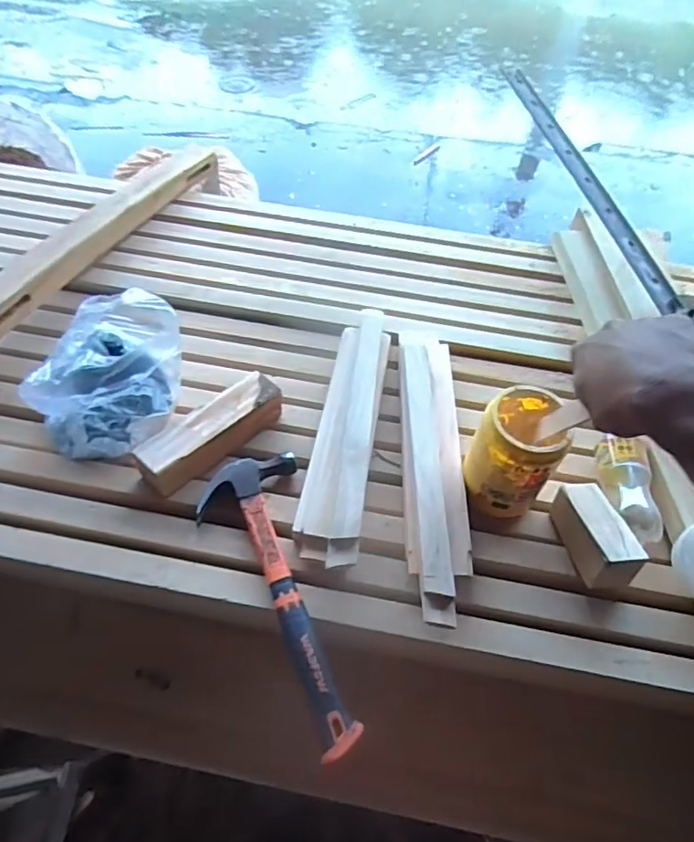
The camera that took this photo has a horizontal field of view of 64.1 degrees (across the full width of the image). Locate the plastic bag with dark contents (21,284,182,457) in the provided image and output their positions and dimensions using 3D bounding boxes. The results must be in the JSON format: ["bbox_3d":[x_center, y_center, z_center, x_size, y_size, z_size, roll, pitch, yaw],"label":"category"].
[{"bbox_3d":[-0.296,-0.063,0.687,0.155,0.113,0.188,9,54,4],"label":"plastic bag with dark contents"}]

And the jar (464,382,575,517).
[{"bbox_3d":[0.187,0.036,0.627,0.091,0.131,0.106,30,58,19],"label":"jar"}]

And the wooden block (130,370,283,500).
[{"bbox_3d":[-0.164,0.011,0.676,0.058,0.048,0.192,40,61,24],"label":"wooden block"}]

